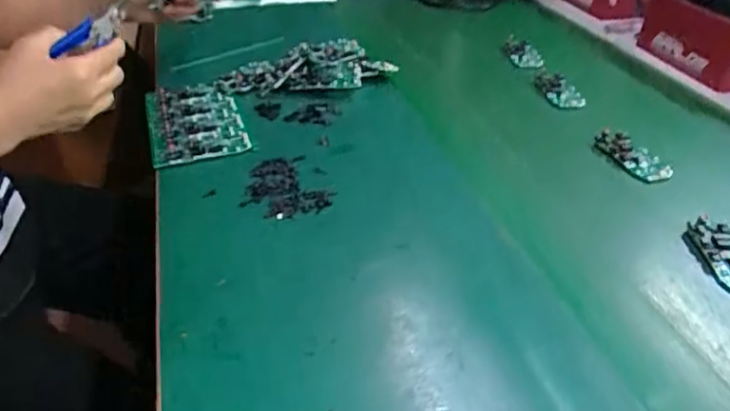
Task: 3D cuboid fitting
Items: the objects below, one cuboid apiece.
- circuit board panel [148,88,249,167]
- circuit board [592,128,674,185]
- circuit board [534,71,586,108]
[{"bbox_3d":[-0.198,-0.099,0.691,0.102,0.014,0.162,-10,37,-17],"label":"circuit board panel"},{"bbox_3d":[0.292,-0.055,0.649,0.049,0.016,0.087,-19,40,-27],"label":"circuit board"},{"bbox_3d":[0.256,-0.157,0.794,0.046,0.012,0.095,-5,36,-10],"label":"circuit board"}]

